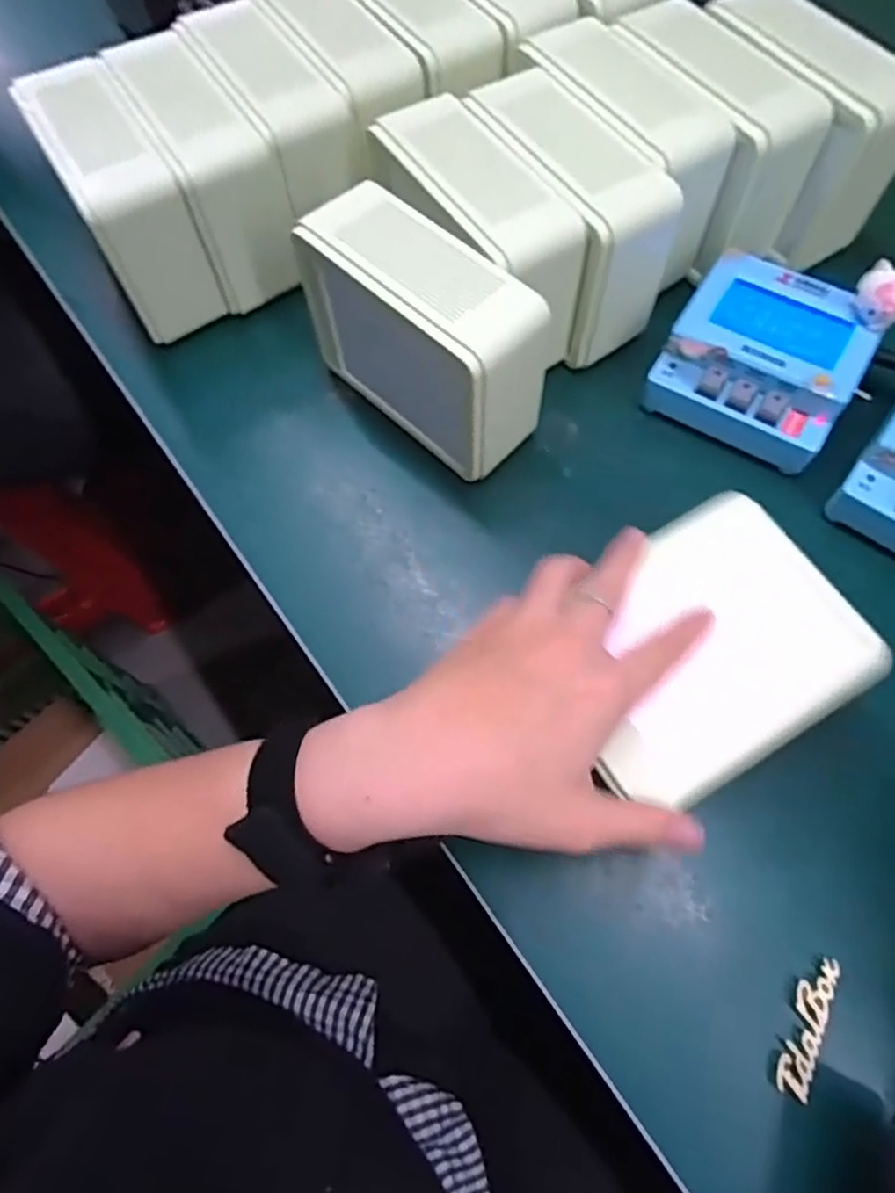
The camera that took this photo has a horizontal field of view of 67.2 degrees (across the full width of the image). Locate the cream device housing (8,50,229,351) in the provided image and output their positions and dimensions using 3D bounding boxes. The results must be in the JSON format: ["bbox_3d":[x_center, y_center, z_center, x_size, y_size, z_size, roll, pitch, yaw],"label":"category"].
[{"bbox_3d":[-0.203,-0.249,0.428,0.057,0.098,0.128,-30,69,-11],"label":"cream device housing"}]

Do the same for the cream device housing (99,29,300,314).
[{"bbox_3d":[-0.153,-0.263,0.424,0.052,0.095,0.129,-31,69,-12],"label":"cream device housing"}]

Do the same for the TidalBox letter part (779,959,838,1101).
[{"bbox_3d":[0.154,0.183,0.287,0.013,0.008,0.055,26,69,12],"label":"TidalBox letter part"}]

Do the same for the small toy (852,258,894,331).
[{"bbox_3d":[0.236,-0.161,0.367,0.029,0.030,0.021,35,72,15],"label":"small toy"}]

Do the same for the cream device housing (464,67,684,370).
[{"bbox_3d":[0.069,-0.226,0.404,0.062,0.095,0.136,-32,69,-12],"label":"cream device housing"}]

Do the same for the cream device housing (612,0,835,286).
[{"bbox_3d":[0.157,-0.288,0.424,0.057,0.088,0.135,-28,69,-11],"label":"cream device housing"}]

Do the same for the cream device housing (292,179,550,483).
[{"bbox_3d":[-0.012,-0.144,0.378,0.139,0.099,0.062,41,73,17],"label":"cream device housing"}]

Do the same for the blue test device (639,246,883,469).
[{"bbox_3d":[0.183,-0.138,0.392,0.101,0.043,0.097,29,70,13],"label":"blue test device"}]

